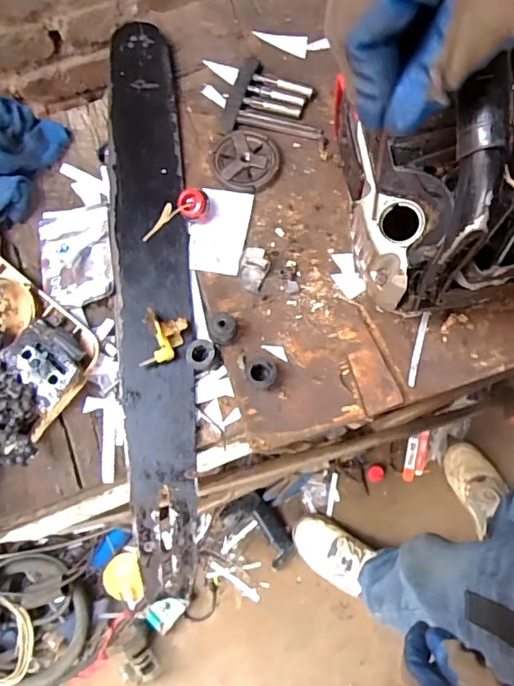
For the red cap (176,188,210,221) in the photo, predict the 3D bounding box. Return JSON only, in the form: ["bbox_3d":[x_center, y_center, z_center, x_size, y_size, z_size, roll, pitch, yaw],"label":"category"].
[{"bbox_3d":[-0.057,-0.125,0.476,0.029,0.023,0.022,-16,72,-3],"label":"red cap"}]

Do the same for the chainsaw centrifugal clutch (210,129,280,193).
[{"bbox_3d":[-0.012,-0.175,0.498,0.062,0.011,0.068,-1,72,2],"label":"chainsaw centrifugal clutch"}]

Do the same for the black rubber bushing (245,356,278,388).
[{"bbox_3d":[0.004,0.023,0.430,0.026,0.019,0.026,-1,72,2],"label":"black rubber bushing"}]

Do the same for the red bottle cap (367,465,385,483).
[{"bbox_3d":[0.273,0.300,1.198,0.040,0.010,0.036,-32,73,-8],"label":"red bottle cap"}]

